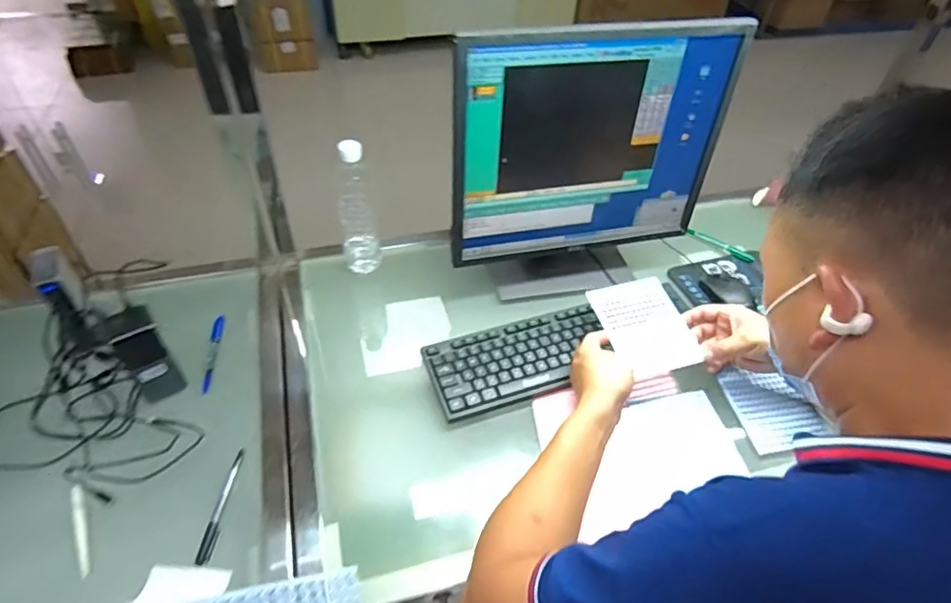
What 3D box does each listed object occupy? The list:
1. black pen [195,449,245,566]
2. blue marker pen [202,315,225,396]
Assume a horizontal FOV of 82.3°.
[{"bbox_3d":[-0.296,0.235,0.639,0.015,0.010,0.135,3,46,0],"label":"black pen"},{"bbox_3d":[-0.381,0.074,0.790,0.014,0.012,0.136,-3,46,-6],"label":"blue marker pen"}]

